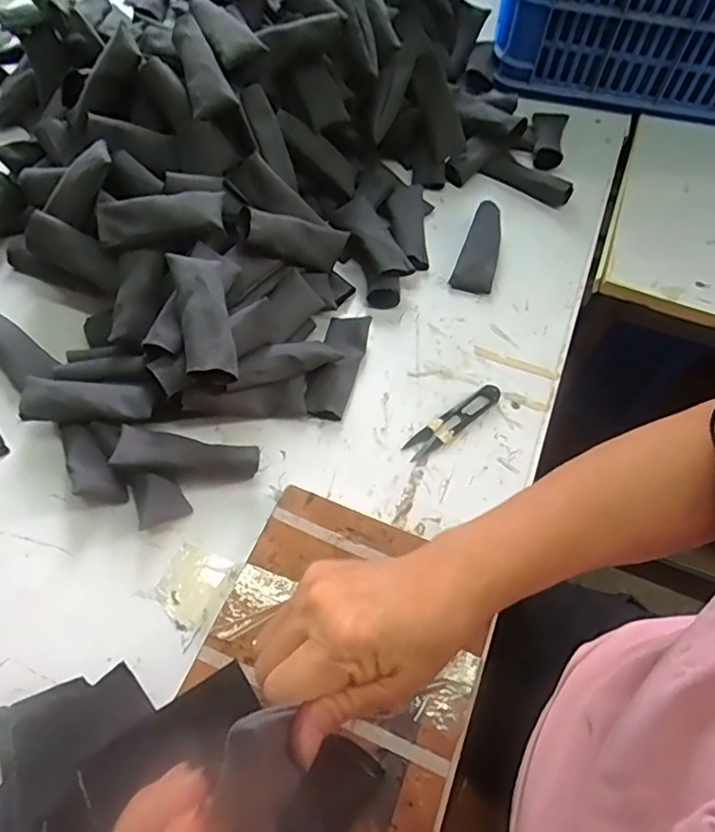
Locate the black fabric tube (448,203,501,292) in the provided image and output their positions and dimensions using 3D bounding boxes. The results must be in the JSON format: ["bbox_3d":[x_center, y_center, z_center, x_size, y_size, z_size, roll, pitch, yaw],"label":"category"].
[{"bbox_3d":[0.129,-0.171,0.597,0.039,0.031,0.105,20,61,9],"label":"black fabric tube"}]

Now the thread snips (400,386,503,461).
[{"bbox_3d":[0.084,0.003,0.503,0.101,0.011,0.022,-35,67,-21],"label":"thread snips"}]

